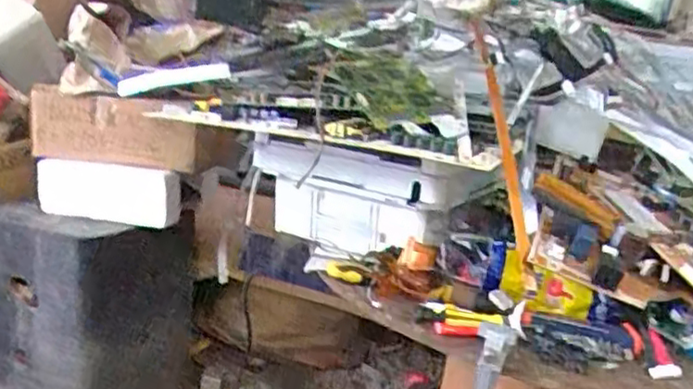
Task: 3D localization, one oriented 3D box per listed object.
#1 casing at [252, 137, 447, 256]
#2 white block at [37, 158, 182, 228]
[{"bbox_3d":[-0.007,0.012,0.885,0.278,0.154,0.043,11,34,27],"label":"casing"},{"bbox_3d":[-0.435,-0.002,1.214,0.266,0.102,0.043,8,13,6],"label":"white block"}]

